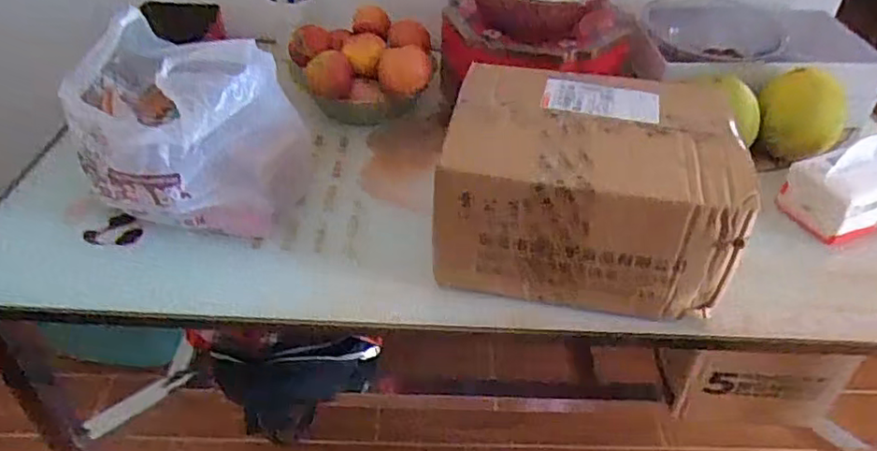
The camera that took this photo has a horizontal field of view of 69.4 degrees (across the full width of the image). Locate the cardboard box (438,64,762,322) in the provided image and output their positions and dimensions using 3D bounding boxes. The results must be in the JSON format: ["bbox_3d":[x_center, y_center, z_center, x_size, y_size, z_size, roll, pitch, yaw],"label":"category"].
[{"bbox_3d":[0.169,-0.051,0.737,0.313,0.158,0.250,8,40,7],"label":"cardboard box"}]

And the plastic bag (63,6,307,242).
[{"bbox_3d":[-0.337,-0.124,0.779,0.304,0.190,0.196,24,44,24],"label":"plastic bag"}]

